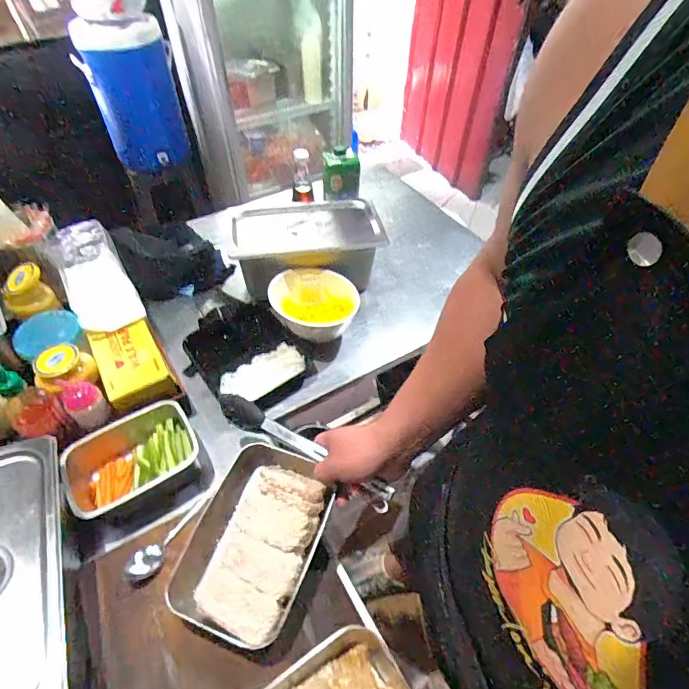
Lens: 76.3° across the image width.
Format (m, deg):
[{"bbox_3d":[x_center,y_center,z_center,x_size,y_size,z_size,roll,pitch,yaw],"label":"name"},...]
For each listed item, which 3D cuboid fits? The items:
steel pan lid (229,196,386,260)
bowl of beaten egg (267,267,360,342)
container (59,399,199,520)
[{"bbox_3d":[-0.081,-0.249,0.923,0.303,0.022,0.159,-8,51,-7],"label":"steel pan lid"},{"bbox_3d":[-0.058,-0.080,0.873,0.166,0.082,0.151,4,51,3],"label":"bowl of beaten egg"},{"bbox_3d":[-0.330,0.189,0.695,0.192,0.075,0.130,-27,56,-21],"label":"container"}]

